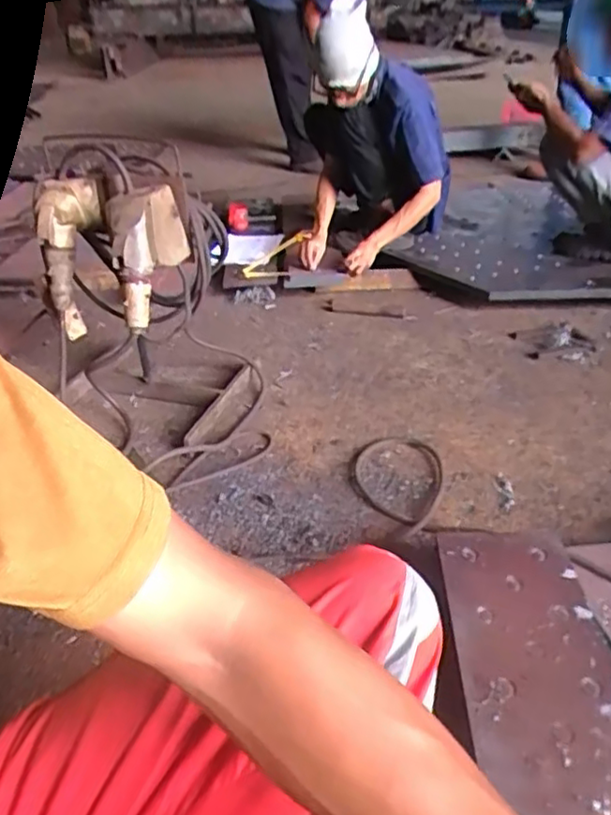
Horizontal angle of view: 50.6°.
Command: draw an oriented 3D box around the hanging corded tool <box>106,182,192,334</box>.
[{"bbox_3d":[-0.311,-0.298,1.287,0.142,0.227,0.154,-5,32,-3],"label":"hanging corded tool"}]

